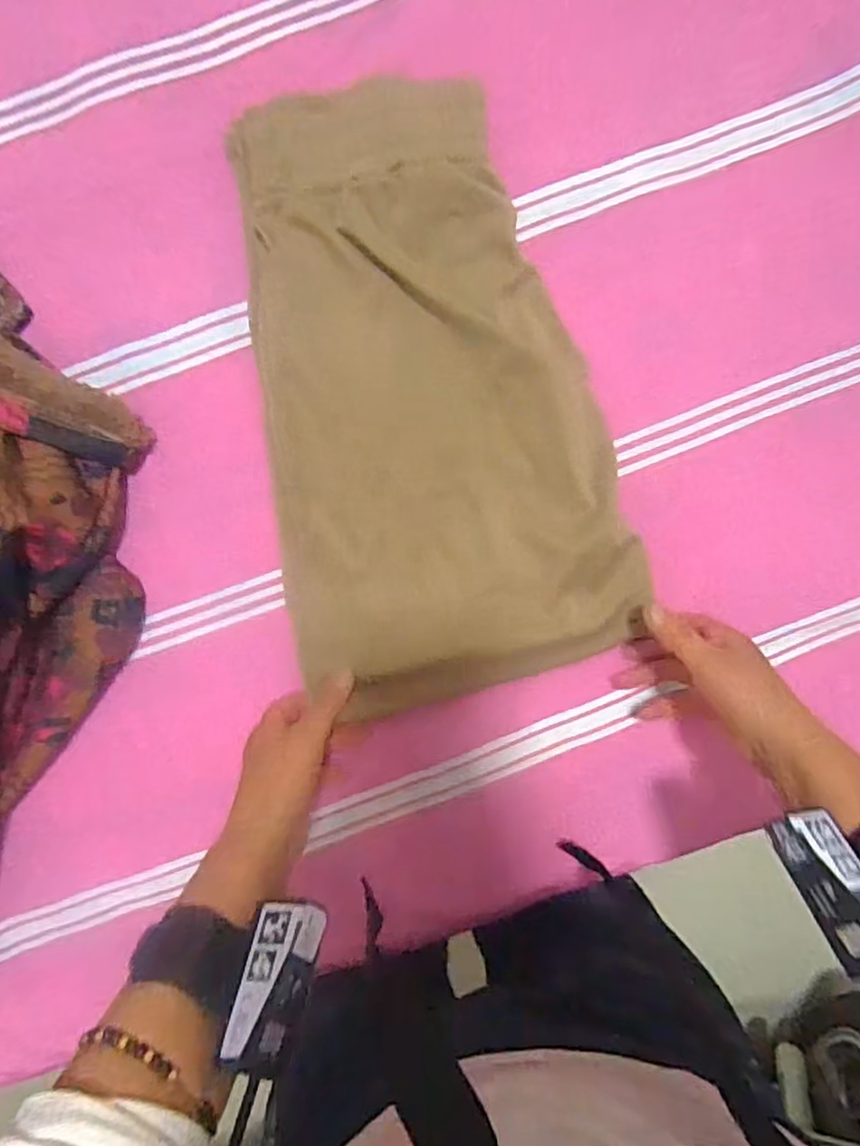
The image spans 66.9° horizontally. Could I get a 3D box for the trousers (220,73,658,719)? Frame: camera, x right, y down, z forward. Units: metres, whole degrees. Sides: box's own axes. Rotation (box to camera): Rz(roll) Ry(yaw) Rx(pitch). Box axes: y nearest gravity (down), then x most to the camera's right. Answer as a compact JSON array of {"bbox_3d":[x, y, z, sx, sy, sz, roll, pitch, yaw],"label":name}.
[{"bbox_3d":[-0.006,-0.110,0.441,0.230,0.030,0.390,-15,97,-1],"label":"trousers"}]

